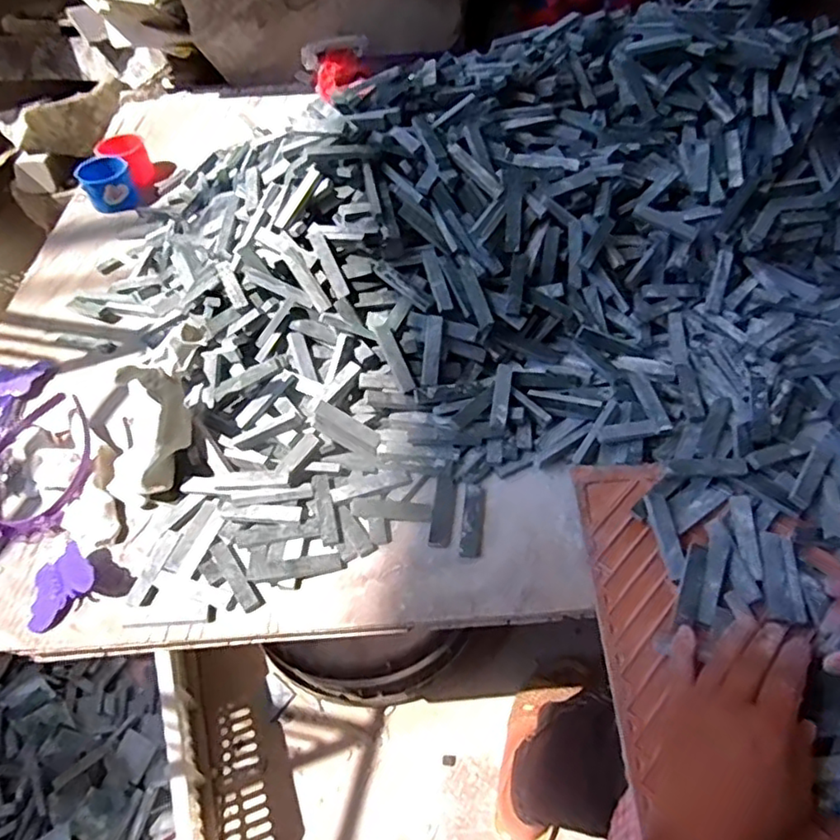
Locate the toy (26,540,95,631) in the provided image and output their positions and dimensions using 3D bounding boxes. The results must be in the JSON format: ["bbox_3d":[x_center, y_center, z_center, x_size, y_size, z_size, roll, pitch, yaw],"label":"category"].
[{"bbox_3d":[-0.280,0.127,0.488,0.061,0.009,0.054,-48,52,-6],"label":"toy"}]

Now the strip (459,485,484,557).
[{"bbox_3d":[0.043,0.080,0.507,0.016,0.007,0.064,5,51,8],"label":"strip"}]

